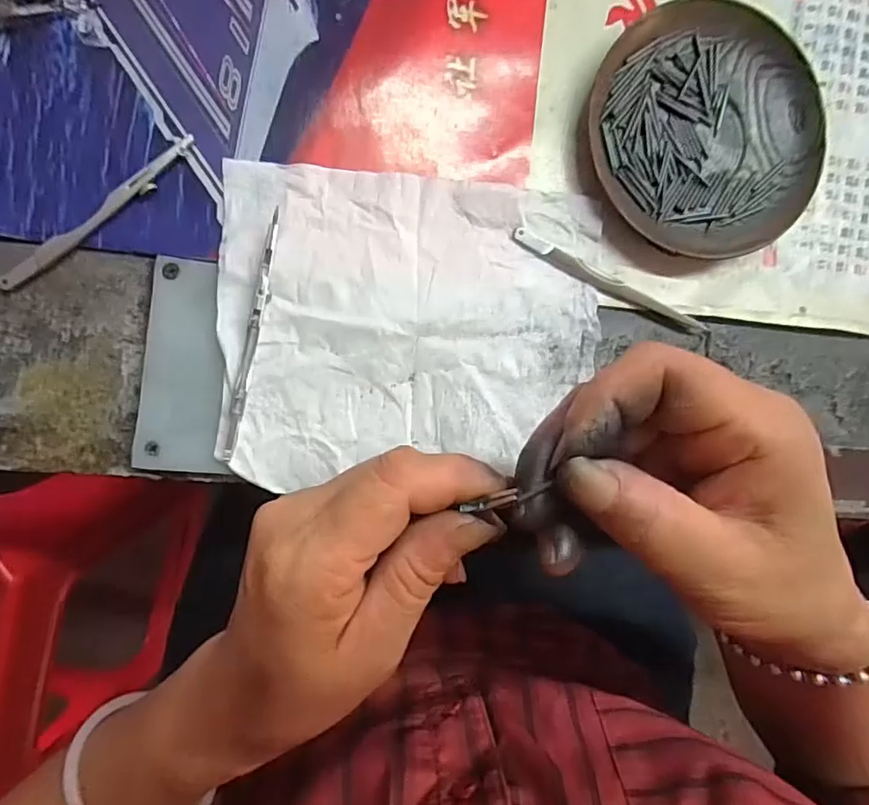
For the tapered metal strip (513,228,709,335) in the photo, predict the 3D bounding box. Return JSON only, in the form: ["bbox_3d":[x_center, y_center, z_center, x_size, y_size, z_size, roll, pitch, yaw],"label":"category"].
[{"bbox_3d":[0.088,-0.057,0.278,0.110,0.004,0.008,24,89,-8],"label":"tapered metal strip"}]

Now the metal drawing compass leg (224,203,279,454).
[{"bbox_3d":[-0.080,-0.029,0.249,0.005,0.009,0.109,13,91,-8],"label":"metal drawing compass leg"}]

